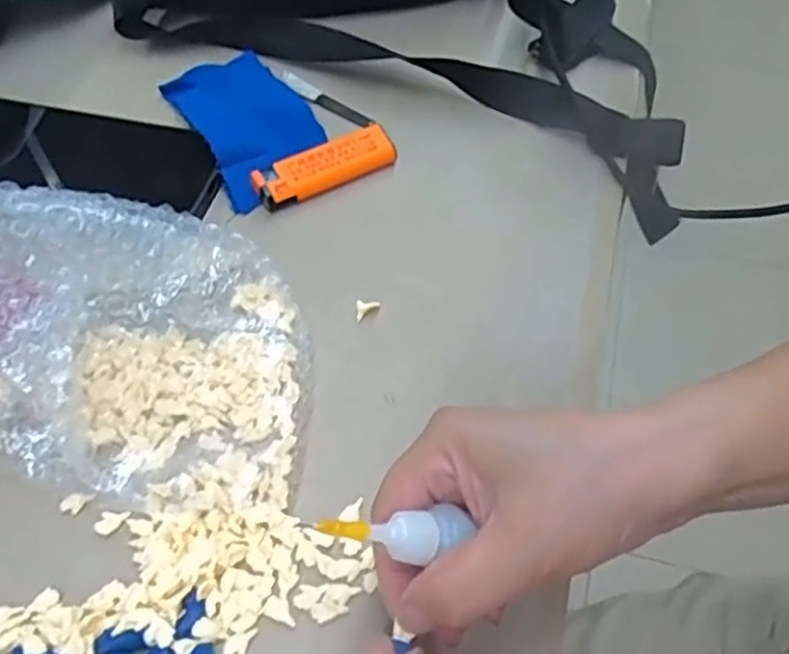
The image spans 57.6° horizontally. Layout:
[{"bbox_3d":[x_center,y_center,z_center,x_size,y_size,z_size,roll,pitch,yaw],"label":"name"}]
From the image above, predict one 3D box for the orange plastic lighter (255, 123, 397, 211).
[{"bbox_3d":[-0.039,-0.088,0.401,0.080,0.017,0.025,-27,60,-18],"label":"orange plastic lighter"}]

